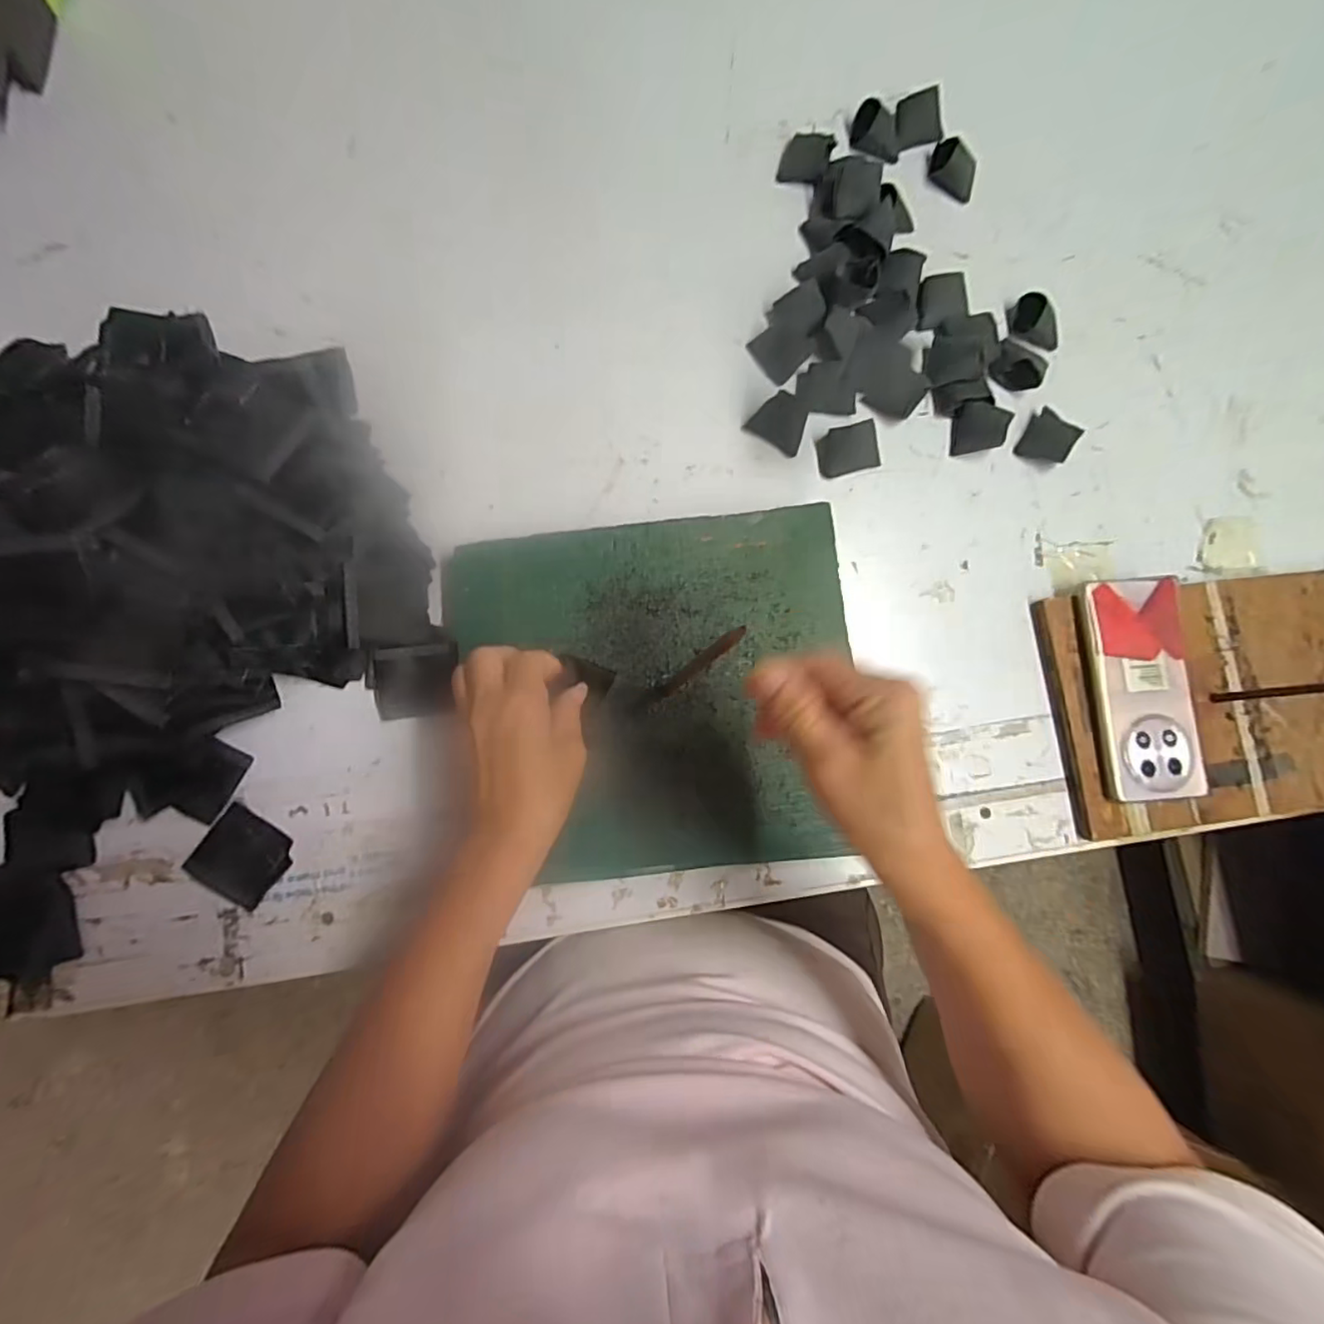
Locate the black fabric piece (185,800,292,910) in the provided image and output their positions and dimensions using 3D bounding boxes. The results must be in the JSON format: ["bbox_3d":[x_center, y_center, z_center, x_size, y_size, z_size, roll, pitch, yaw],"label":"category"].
[{"bbox_3d":[-0.268,0.125,0.381,0.053,0.006,0.050,34,81,5],"label":"black fabric piece"}]

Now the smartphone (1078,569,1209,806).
[{"bbox_3d":[0.351,0.018,0.434,0.075,0.008,0.158,-2,83,-2],"label":"smartphone"}]

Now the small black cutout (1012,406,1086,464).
[{"bbox_3d":[0.305,-0.176,0.465,0.036,0.018,0.041,31,80,0],"label":"small black cutout"}]

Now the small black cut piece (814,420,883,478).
[{"bbox_3d":[0.143,-0.161,0.453,0.048,0.014,0.031,-16,83,-7],"label":"small black cut piece"}]

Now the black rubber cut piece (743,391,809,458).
[{"bbox_3d":[0.090,-0.182,0.451,0.041,0.007,0.036,29,111,-7],"label":"black rubber cut piece"}]

